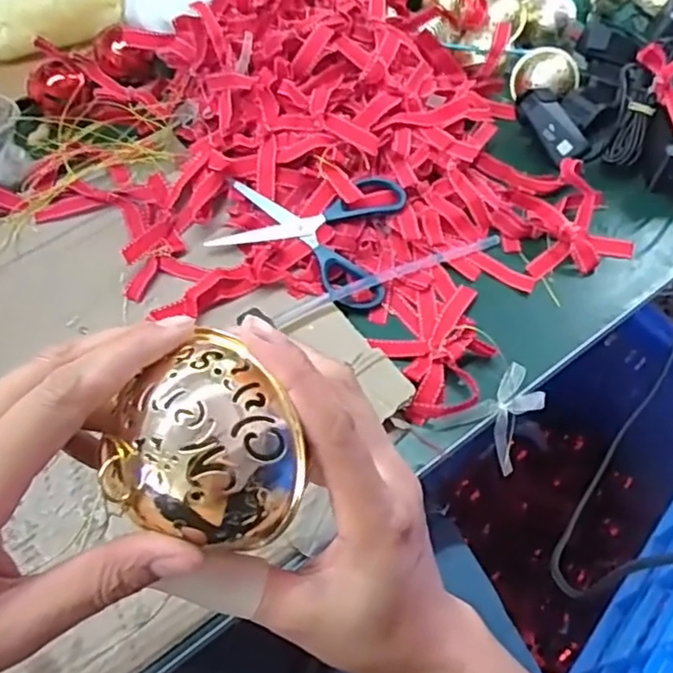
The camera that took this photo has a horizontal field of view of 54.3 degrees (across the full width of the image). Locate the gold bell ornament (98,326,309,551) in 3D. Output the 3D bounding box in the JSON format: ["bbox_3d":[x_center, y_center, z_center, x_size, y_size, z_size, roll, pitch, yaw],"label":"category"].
[{"bbox_3d":[-0.044,0.040,0.231,0.061,0.050,0.064,0,58,0],"label":"gold bell ornament"}]

